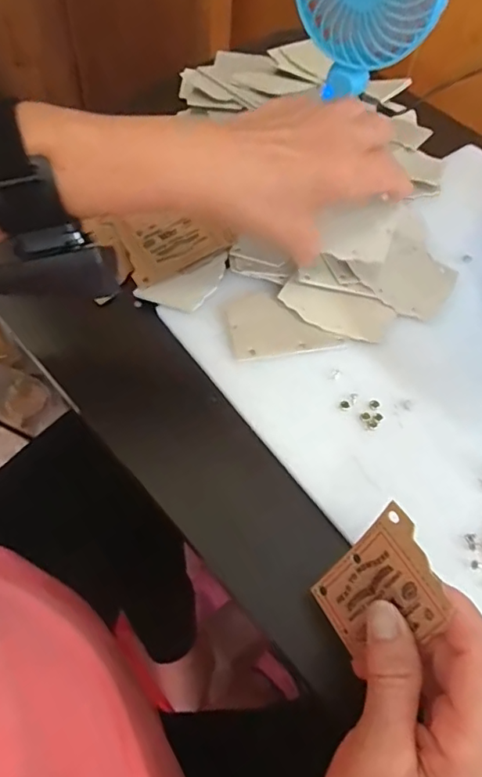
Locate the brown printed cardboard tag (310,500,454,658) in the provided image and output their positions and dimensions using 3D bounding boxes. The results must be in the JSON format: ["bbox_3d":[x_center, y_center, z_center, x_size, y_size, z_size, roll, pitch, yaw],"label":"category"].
[{"bbox_3d":[0.070,0.102,0.273,0.004,0.077,0.052,1,43,-42],"label":"brown printed cardboard tag"}]

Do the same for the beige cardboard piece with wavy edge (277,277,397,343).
[{"bbox_3d":[0.072,-0.058,0.410,0.084,0.011,0.035,12,59,3],"label":"beige cardboard piece with wavy edge"}]

